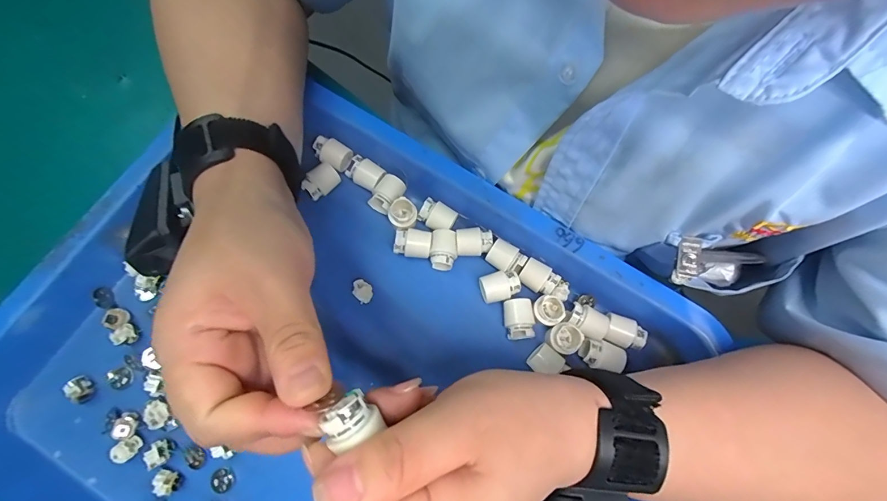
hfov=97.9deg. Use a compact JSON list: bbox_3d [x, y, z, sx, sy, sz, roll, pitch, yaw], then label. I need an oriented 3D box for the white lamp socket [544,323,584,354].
[{"bbox_3d":[0.085,0.062,0.273,0.022,0.020,0.021,0,77,1],"label":"white lamp socket"}]

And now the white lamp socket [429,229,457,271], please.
[{"bbox_3d":[0.000,-0.001,0.289,0.019,0.014,0.029,4,77,2],"label":"white lamp socket"}]

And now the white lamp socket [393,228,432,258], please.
[{"bbox_3d":[-0.022,-0.005,0.289,0.026,0.016,0.020,9,77,3],"label":"white lamp socket"}]

